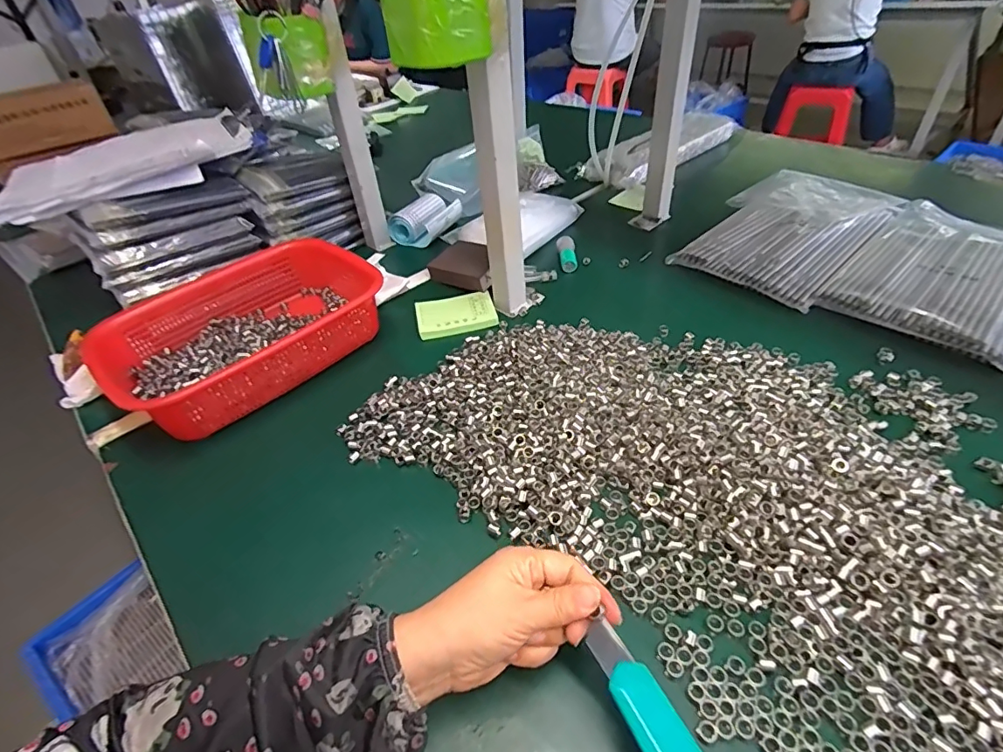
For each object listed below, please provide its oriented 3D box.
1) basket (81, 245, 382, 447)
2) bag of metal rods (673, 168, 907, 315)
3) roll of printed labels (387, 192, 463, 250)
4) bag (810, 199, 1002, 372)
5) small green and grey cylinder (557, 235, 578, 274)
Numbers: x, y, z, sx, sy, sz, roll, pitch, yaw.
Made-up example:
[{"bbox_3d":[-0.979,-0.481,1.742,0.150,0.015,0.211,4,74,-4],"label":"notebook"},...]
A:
[{"bbox_3d":[-0.276,-0.056,0.567,0.287,0.064,0.200,-35,49,-30],"label":"basket"},{"bbox_3d":[0.397,-0.207,0.698,0.198,0.033,0.318,29,52,34],"label":"bag of metal rods"},{"bbox_3d":[-0.117,-0.248,0.811,0.082,0.048,0.107,17,45,24],"label":"roll of printed labels"},{"bbox_3d":[0.549,-0.132,0.616,0.320,0.022,0.183,-33,48,-28],"label":"bag"},{"bbox_3d":[0.092,-0.169,0.701,0.024,0.028,0.060,-4,41,3],"label":"small green and grey cylinder"}]

